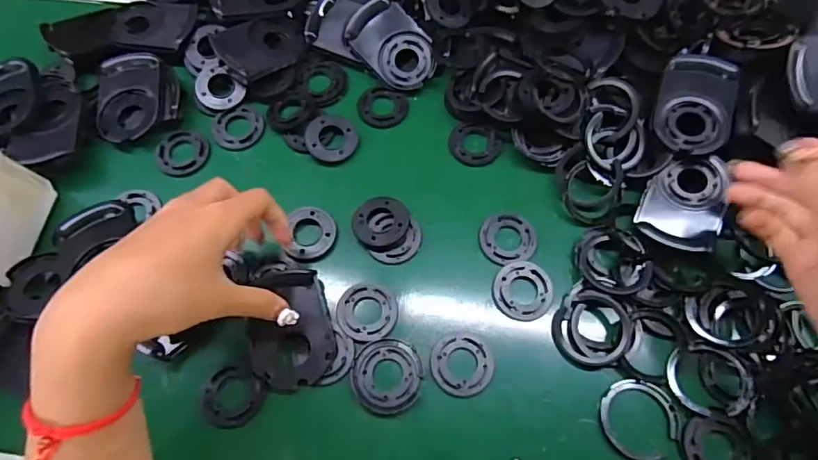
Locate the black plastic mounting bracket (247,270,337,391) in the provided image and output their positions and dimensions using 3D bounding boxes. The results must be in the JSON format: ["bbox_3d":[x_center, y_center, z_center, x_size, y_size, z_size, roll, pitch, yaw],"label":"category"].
[{"bbox_3d":[-0.084,0.070,0.350,0.059,0.016,0.079,-16,68,-5],"label":"black plastic mounting bracket"}]

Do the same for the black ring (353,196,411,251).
[{"bbox_3d":[-0.022,-0.006,0.392,0.043,0.007,0.046,0,66,1],"label":"black ring"}]

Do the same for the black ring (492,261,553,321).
[{"bbox_3d":[0.085,0.045,0.372,0.044,0.004,0.044,0,66,1],"label":"black ring"}]

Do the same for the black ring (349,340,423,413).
[{"bbox_3d":[-0.015,0.101,0.346,0.048,0.004,0.049,0,66,1],"label":"black ring"}]

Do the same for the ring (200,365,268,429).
[{"bbox_3d":[-0.122,0.114,0.340,0.040,0.005,0.038,0,66,1],"label":"ring"}]

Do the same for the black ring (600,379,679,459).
[{"bbox_3d":[0.155,0.127,0.336,0.052,0.004,0.049,0,66,1],"label":"black ring"}]

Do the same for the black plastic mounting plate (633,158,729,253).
[{"bbox_3d":[0.214,-0.024,0.384,0.056,0.018,0.079,23,68,11],"label":"black plastic mounting plate"}]

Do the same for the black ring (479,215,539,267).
[{"bbox_3d":[0.077,0.006,0.389,0.044,0.004,0.040,0,66,1],"label":"black ring"}]

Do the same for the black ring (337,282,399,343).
[{"bbox_3d":[-0.031,0.060,0.366,0.043,0.007,0.043,0,66,1],"label":"black ring"}]

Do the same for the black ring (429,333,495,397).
[{"bbox_3d":[0.038,0.094,0.350,0.043,0.004,0.044,0,66,1],"label":"black ring"}]

